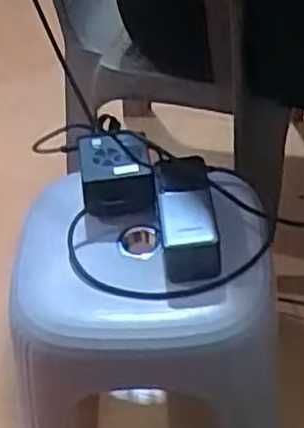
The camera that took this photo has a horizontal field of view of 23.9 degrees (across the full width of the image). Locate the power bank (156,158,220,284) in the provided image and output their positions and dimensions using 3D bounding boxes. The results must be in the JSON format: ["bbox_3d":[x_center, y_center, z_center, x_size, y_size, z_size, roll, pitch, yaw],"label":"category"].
[{"bbox_3d":[0.034,0.002,0.729,0.054,0.064,0.134,-6,44,0],"label":"power bank"}]

